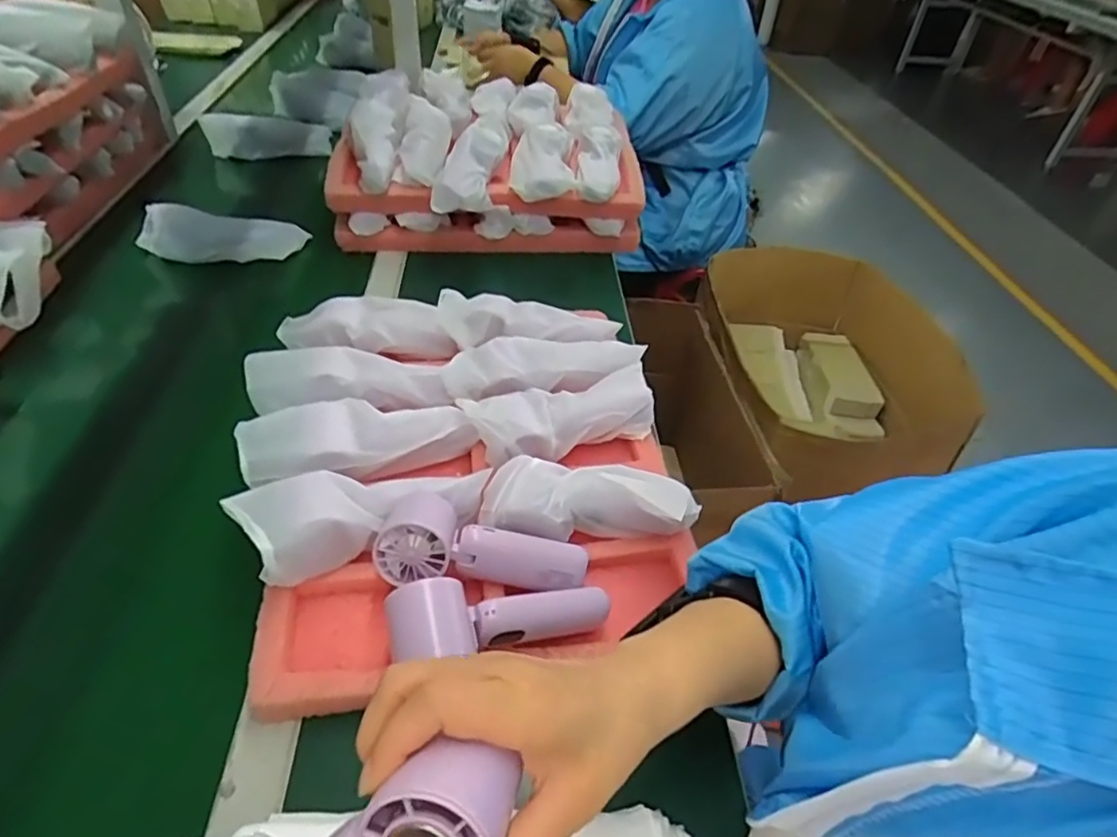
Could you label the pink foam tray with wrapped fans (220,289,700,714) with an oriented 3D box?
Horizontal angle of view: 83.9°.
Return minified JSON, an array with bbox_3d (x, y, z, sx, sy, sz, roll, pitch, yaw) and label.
[{"bbox_3d":[-0.082,0.021,0.554,0.339,0.075,0.388,-7,45,-13],"label":"pink foam tray with wrapped fans"}]

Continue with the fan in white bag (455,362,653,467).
[{"bbox_3d":[0.003,-0.007,0.575,0.177,0.047,0.064,-12,46,-18],"label":"fan in white bag"}]

